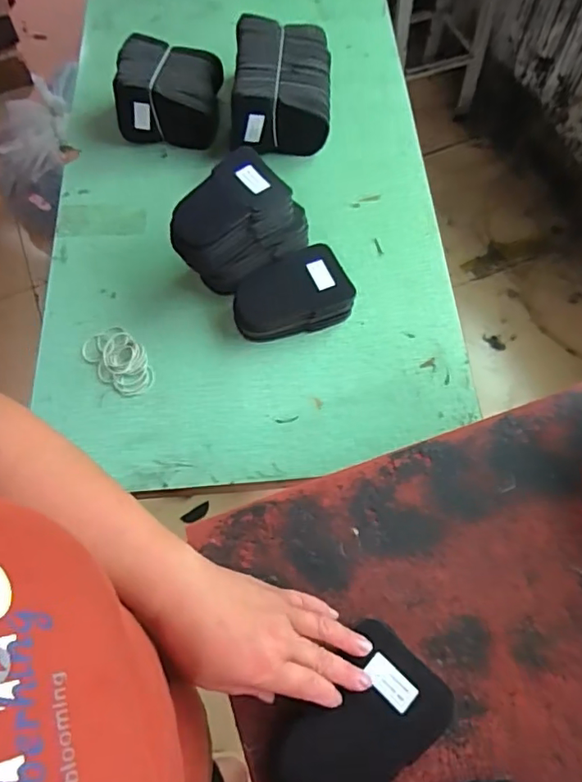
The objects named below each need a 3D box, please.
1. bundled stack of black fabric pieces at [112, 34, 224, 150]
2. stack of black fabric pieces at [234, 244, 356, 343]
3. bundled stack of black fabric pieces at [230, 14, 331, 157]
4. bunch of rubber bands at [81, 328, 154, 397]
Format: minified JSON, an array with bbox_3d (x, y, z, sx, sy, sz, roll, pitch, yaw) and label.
[{"bbox_3d":[-0.171,-0.438,0.781,0.147,0.096,0.123,3,67,4],"label":"bundled stack of black fabric pieces"},{"bbox_3d":[-0.001,-0.116,0.663,0.140,0.047,0.090,-19,67,-5],"label":"stack of black fabric pieces"},{"bbox_3d":[-0.011,-0.440,0.779,0.138,0.096,0.197,2,67,4],"label":"bundled stack of black fabric pieces"},{"bbox_3d":[-0.210,-0.037,0.655,0.060,0.008,0.101,-39,70,-13],"label":"bunch of rubber bands"}]

